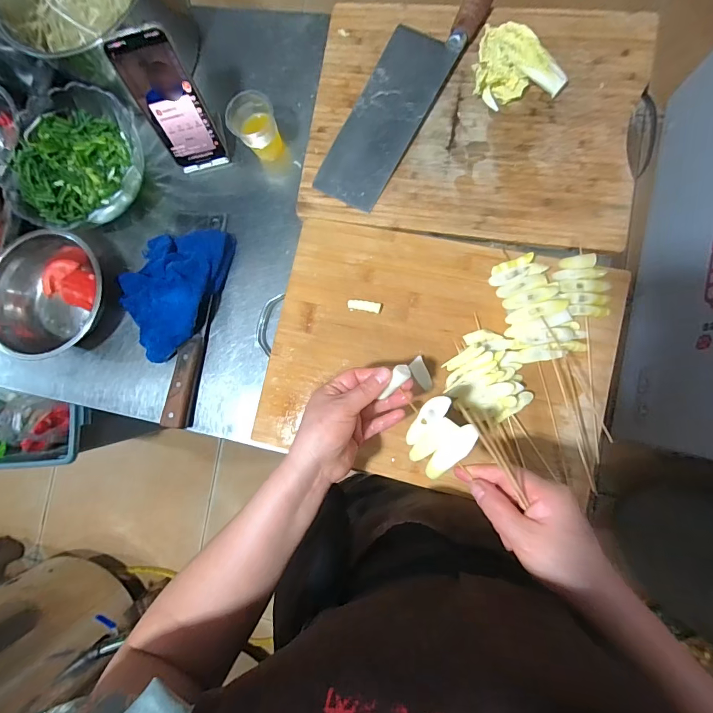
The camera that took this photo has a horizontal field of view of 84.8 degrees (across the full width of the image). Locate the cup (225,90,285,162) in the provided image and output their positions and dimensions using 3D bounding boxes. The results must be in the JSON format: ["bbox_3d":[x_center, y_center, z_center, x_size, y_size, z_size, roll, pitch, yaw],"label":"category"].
[{"bbox_3d":[-0.128,-0.294,0.508,0.060,0.070,0.062,-37,83,3],"label":"cup"}]

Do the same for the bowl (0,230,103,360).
[{"bbox_3d":[-0.401,-0.081,0.520,0.146,0.056,0.155,-1,86,7],"label":"bowl"}]

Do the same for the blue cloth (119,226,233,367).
[{"bbox_3d":[-0.251,-0.092,0.514,0.124,0.047,0.181,20,88,8],"label":"blue cloth"}]

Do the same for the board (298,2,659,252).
[{"bbox_3d":[0.142,-0.298,0.481,0.392,0.023,0.297,10,87,7],"label":"board"}]

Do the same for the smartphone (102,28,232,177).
[{"bbox_3d":[-0.223,-0.304,0.480,0.070,0.157,0.010,-15,56,5],"label":"smartphone"}]

